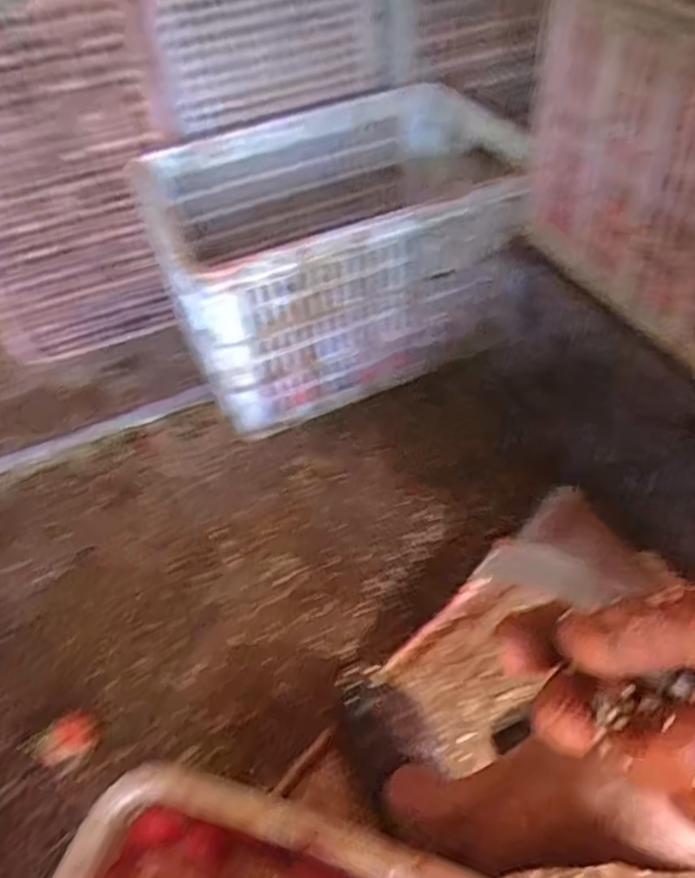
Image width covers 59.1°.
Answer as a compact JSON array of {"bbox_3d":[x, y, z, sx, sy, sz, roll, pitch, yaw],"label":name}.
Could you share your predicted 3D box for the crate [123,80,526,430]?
[{"bbox_3d":[-0.015,-0.221,0.770,0.396,0.261,0.258,-17,48,-8],"label":"crate"}]

